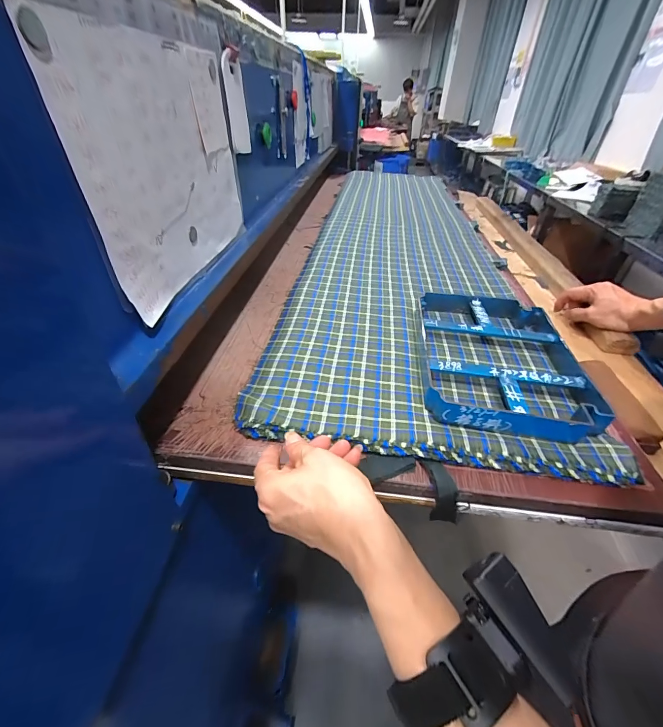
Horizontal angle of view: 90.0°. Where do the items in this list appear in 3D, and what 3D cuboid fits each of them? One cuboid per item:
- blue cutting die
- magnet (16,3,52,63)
[{"bbox_3d":[0.230,-0.014,0.453,0.208,0.032,0.259,7,39,5],"label":"blue cutting die"},{"bbox_3d":[-0.173,-0.191,0.193,0.004,0.023,0.018,10,37,4],"label":"magnet"}]

